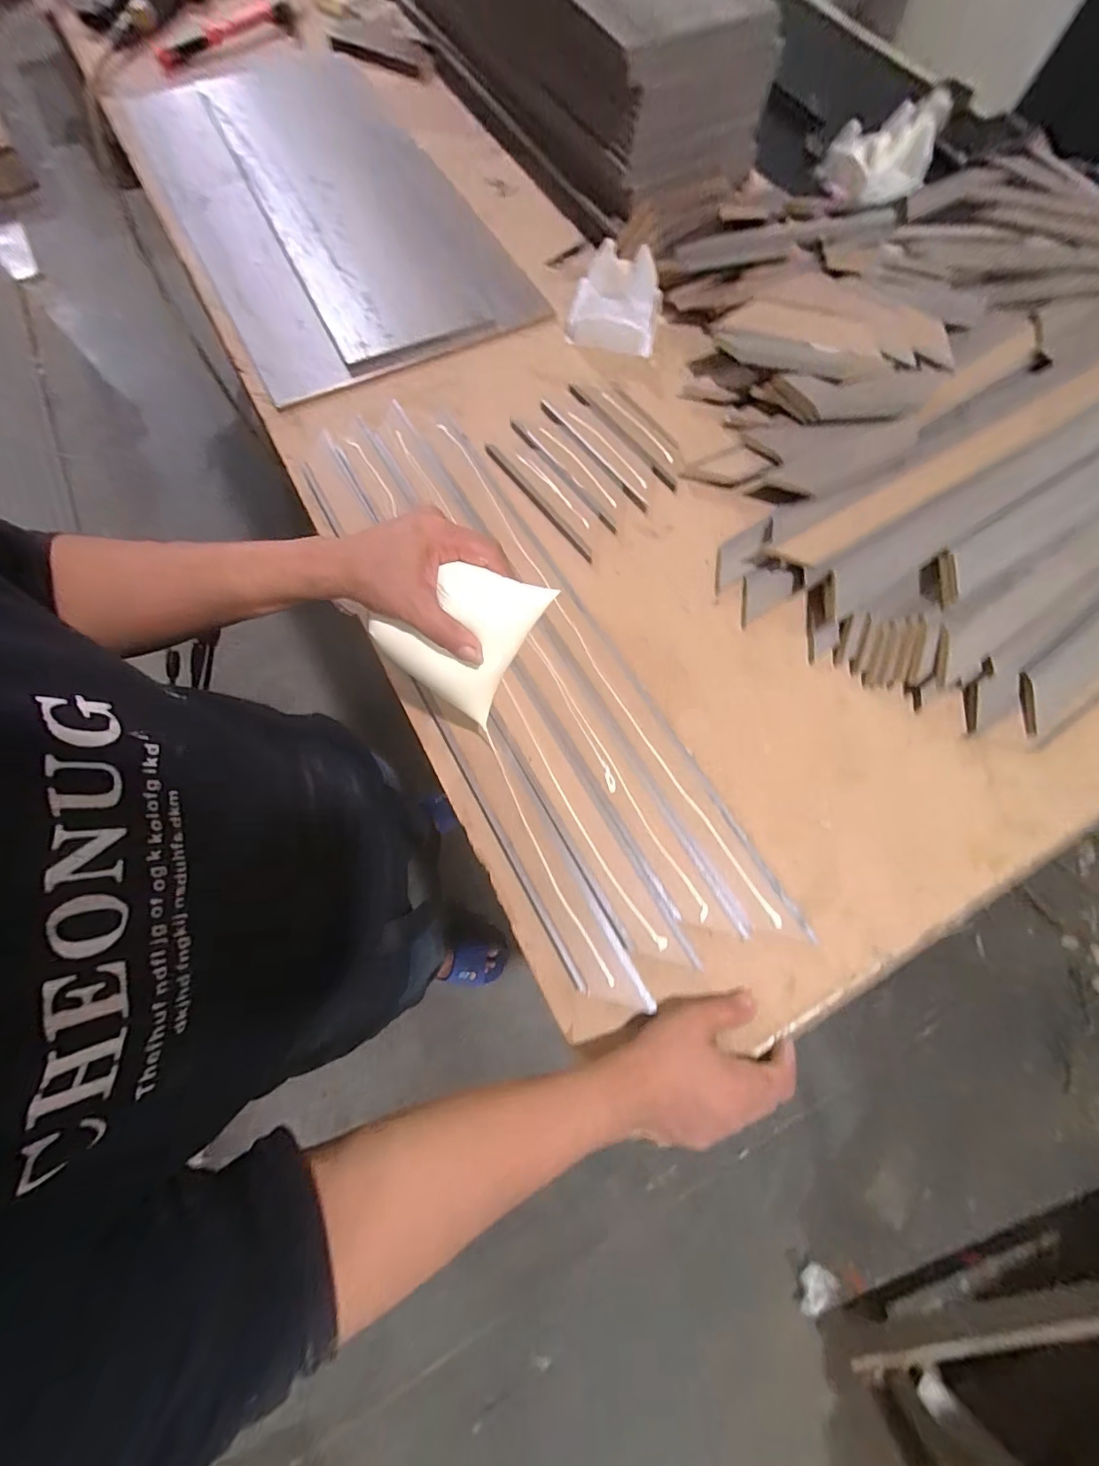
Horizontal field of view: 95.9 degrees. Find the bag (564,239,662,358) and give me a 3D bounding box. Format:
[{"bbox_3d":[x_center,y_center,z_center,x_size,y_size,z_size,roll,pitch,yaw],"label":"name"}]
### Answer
[{"bbox_3d":[0.085,-0.557,0.635,0.111,0.041,0.133,11,72,3],"label":"bag"}]

